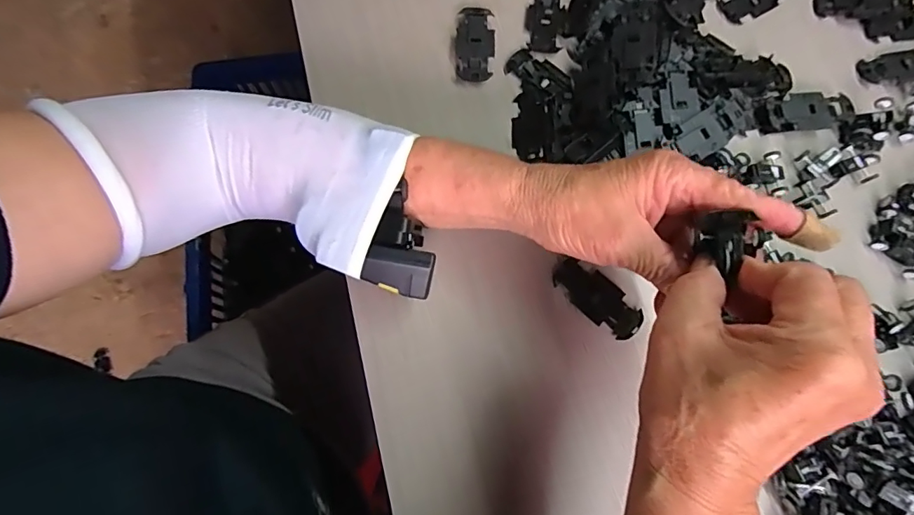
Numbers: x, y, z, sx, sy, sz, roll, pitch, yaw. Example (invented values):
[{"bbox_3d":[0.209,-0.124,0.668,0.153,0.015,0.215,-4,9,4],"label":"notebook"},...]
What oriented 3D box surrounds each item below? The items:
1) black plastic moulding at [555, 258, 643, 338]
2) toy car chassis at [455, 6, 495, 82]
[{"bbox_3d":[0.096,0.027,0.321,0.066,0.005,0.029,41,79,9],"label":"black plastic moulding"},{"bbox_3d":[0.014,-0.166,0.366,0.029,0.008,0.062,2,76,0],"label":"toy car chassis"}]

